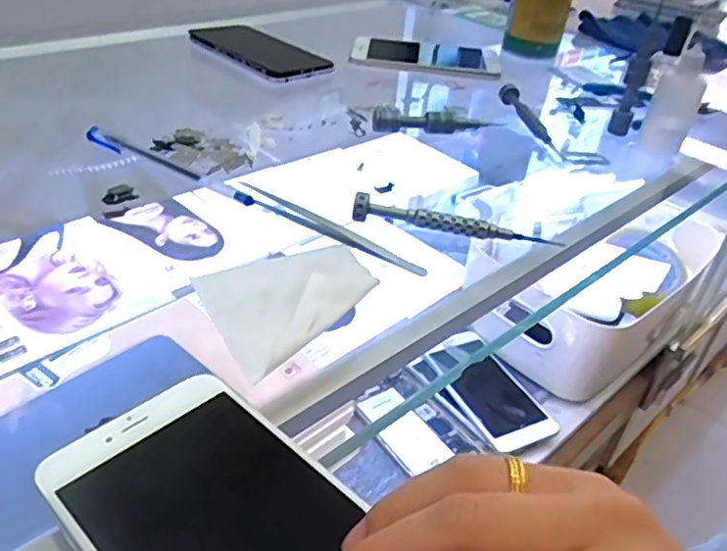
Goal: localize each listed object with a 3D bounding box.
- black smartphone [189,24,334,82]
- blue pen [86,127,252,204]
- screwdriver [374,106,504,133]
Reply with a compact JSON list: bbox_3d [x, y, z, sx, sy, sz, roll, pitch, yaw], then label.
[{"bbox_3d":[-0.105,-0.227,0.624,0.148,0.013,0.075,30,43,30],"label":"black smartphone"},{"bbox_3d":[-0.131,-0.074,0.419,0.145,0.007,0.008,23,40,23],"label":"blue pen"},{"bbox_3d":[0.060,-0.126,0.507,0.106,0.016,0.016,0,36,-7],"label":"screwdriver"}]

